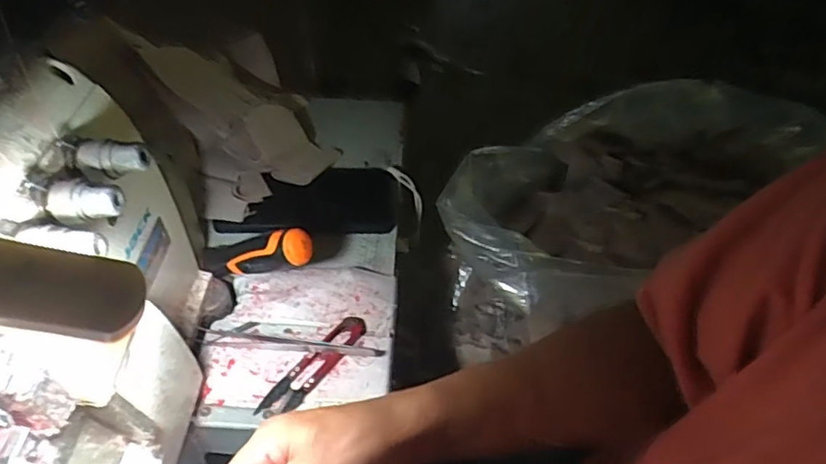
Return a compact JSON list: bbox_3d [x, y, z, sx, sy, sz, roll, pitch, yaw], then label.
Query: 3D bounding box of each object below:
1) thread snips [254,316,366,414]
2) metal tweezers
[{"bbox_3d":[-0.074,0.101,0.445,0.023,0.007,0.105,30,51,21],"label":"thread snips"},{"bbox_3d":[-0.097,0.086,0.455,0.146,0.008,0.017,7,46,1],"label":"metal tweezers"}]

